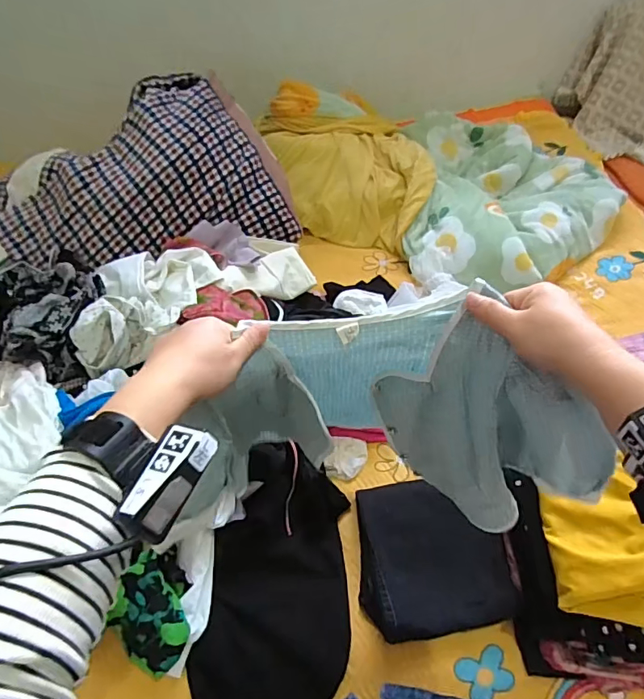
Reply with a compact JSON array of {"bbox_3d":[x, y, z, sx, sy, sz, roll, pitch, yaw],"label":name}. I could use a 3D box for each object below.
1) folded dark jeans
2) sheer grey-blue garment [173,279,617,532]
[{"bbox_3d":[0.195,0.360,0.860,0.251,0.065,0.245,-6,52,0],"label":"folded dark jeans"},{"bbox_3d":[0.070,0.076,0.537,0.394,0.307,0.130,1,52,6],"label":"sheer grey-blue garment"}]

